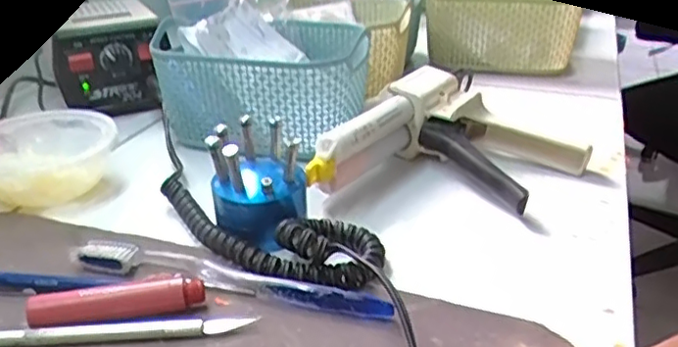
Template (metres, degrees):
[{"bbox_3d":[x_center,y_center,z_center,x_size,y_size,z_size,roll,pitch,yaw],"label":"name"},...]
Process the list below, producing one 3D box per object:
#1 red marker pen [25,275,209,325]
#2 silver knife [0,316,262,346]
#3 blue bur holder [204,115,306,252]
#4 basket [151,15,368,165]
[{"bbox_3d":[-0.115,0.067,0.330,0.086,0.018,0.017,-7,28,-12],"label":"red marker pen"},{"bbox_3d":[-0.113,0.079,0.318,0.138,0.008,0.011,-4,28,-6],"label":"silver knife"},{"bbox_3d":[-0.050,0.002,0.397,0.057,0.059,0.056,-1,28,0],"label":"blue bur holder"},{"bbox_3d":[-0.055,-0.076,0.537,0.160,0.082,0.120,11,30,21],"label":"basket"}]

